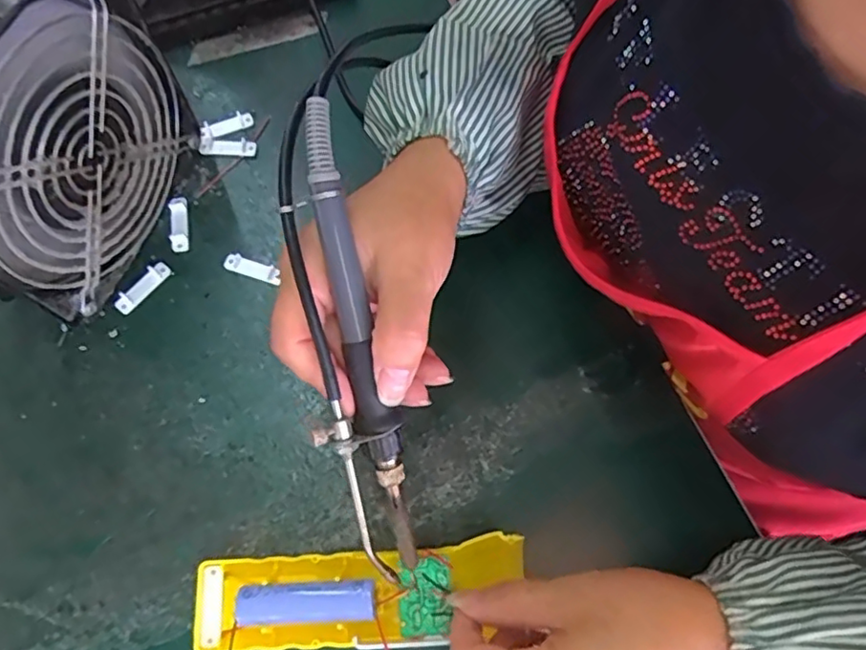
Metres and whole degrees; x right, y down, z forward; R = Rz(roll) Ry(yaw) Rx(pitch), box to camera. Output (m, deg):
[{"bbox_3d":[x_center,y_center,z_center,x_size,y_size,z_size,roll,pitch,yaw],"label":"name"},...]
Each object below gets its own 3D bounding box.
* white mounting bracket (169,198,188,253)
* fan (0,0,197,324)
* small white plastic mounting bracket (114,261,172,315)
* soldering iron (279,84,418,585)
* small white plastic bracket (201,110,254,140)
[{"bbox_3d":[-0.159,-0.064,0.376,0.011,0.006,0.038,-9,70,-5],"label":"white mounting bracket"},{"bbox_3d":[-0.197,-0.090,0.307,0.056,0.150,0.149,19,70,5],"label":"fan"},{"bbox_3d":[-0.174,-0.023,0.360,0.012,0.005,0.037,41,74,13],"label":"small white plastic mounting bracket"},{"bbox_3d":[-0.037,0.011,0.249,0.030,0.027,0.201,-12,98,-6],"label":"soldering iron"},{"bbox_3d":[-0.138,-0.134,0.403,0.035,0.005,0.013,-26,73,-11],"label":"small white plastic bracket"}]

